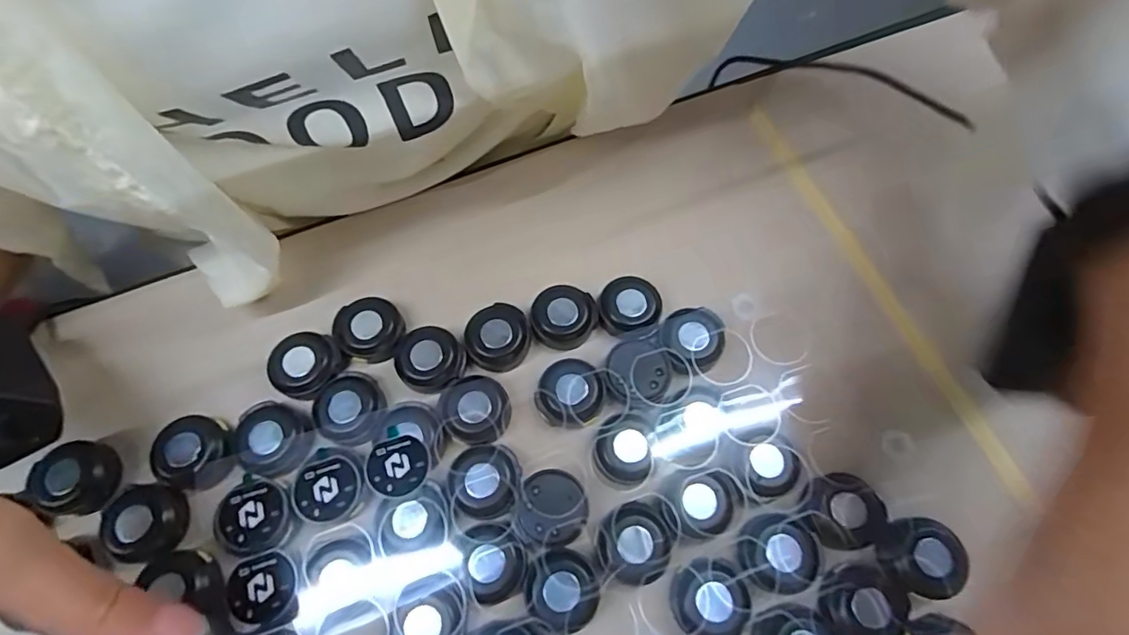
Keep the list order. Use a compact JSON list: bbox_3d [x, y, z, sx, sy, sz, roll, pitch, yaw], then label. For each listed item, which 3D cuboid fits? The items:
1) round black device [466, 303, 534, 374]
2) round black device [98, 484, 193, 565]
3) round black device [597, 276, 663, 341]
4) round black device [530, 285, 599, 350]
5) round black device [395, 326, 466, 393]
[{"bbox_3d":[-0.030,0.010,0.253,0.028,0.015,0.026,0,68,0],"label":"round black device"},{"bbox_3d":[-0.165,0.081,0.218,0.025,0.013,0.027,0,68,0],"label":"round black device"},{"bbox_3d":[0.031,-0.003,0.257,0.028,0.011,0.029,0,68,0],"label":"round black device"},{"bbox_3d":[0.000,0.000,0.257,0.030,0.012,0.027,-8,68,-3],"label":"round black device"},{"bbox_3d":[-0.059,0.020,0.248,0.029,0.012,0.027,0,68,0],"label":"round black device"}]

